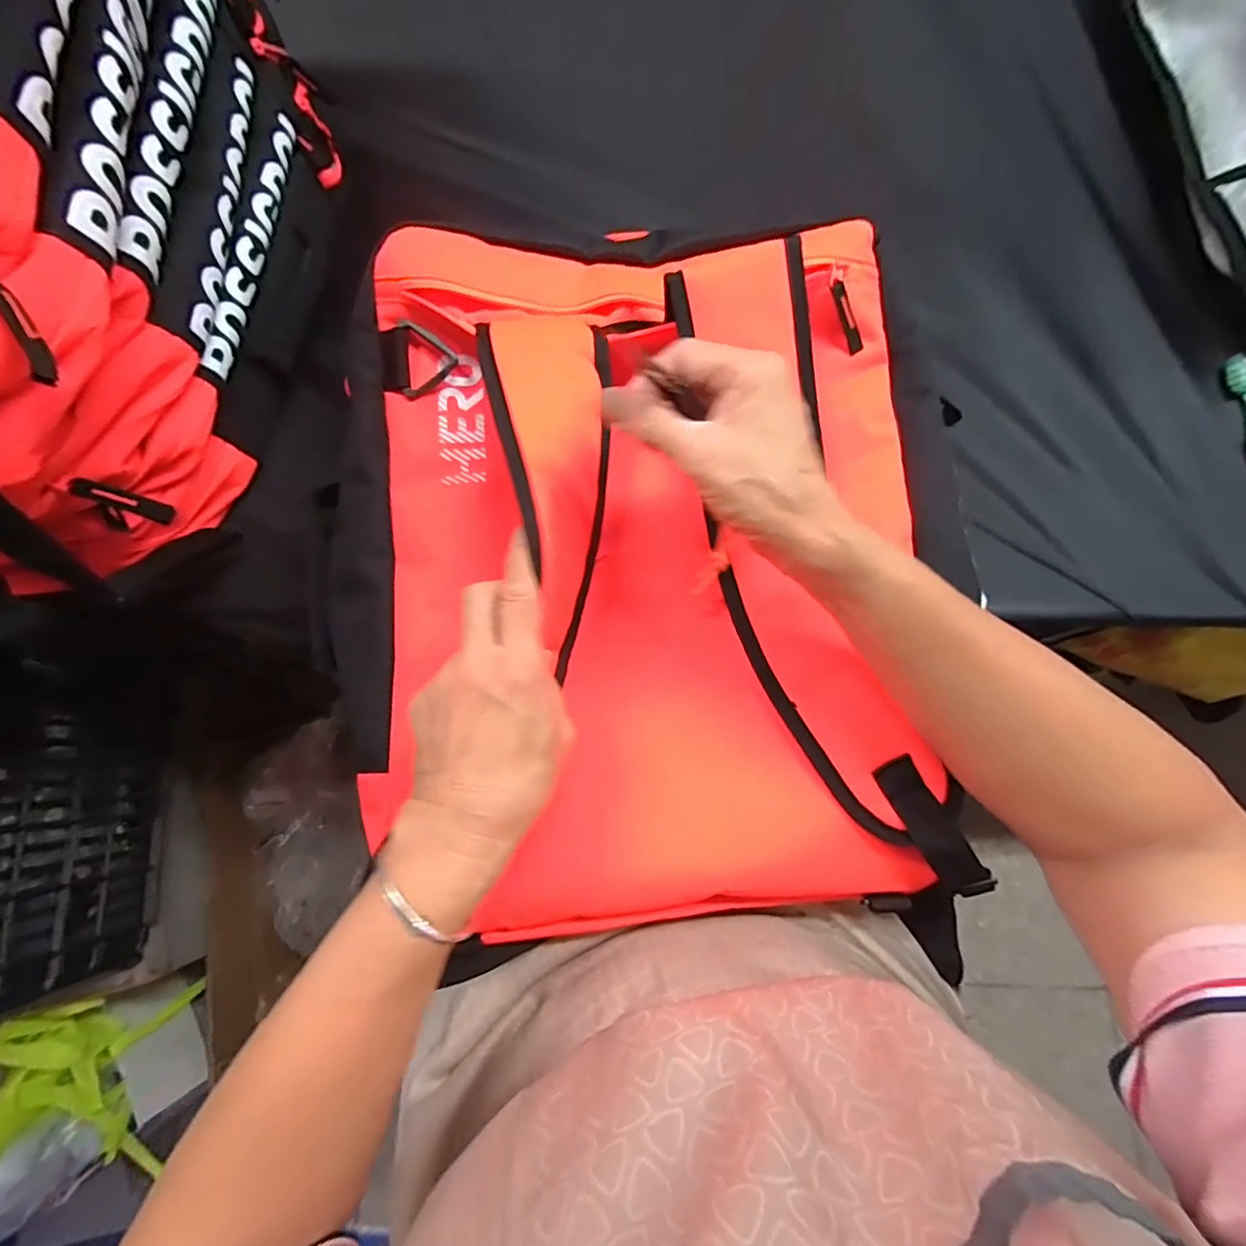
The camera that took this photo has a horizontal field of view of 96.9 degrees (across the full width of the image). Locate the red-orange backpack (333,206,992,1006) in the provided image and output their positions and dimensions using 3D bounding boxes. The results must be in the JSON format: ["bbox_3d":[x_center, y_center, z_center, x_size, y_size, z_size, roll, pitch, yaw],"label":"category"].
[{"bbox_3d":[0.012,-0.043,0.353,0.396,0.112,0.458,-8,75,-1],"label":"red-orange backpack"}]

